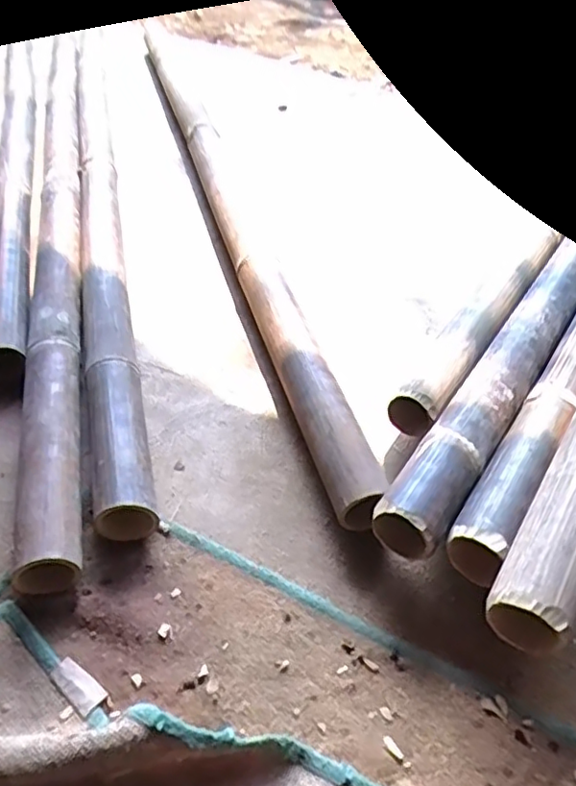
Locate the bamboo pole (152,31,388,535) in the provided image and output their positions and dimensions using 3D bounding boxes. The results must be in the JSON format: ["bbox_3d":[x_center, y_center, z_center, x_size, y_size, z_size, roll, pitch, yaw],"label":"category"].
[{"bbox_3d":[-0.107,-0.340,1.047,0.062,0.055,1.352,-12,47,-11],"label":"bamboo pole"}]

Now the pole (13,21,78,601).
[{"bbox_3d":[-0.373,-0.309,1.013,0.065,0.064,1.353,-8,45,-10],"label":"pole"}]

